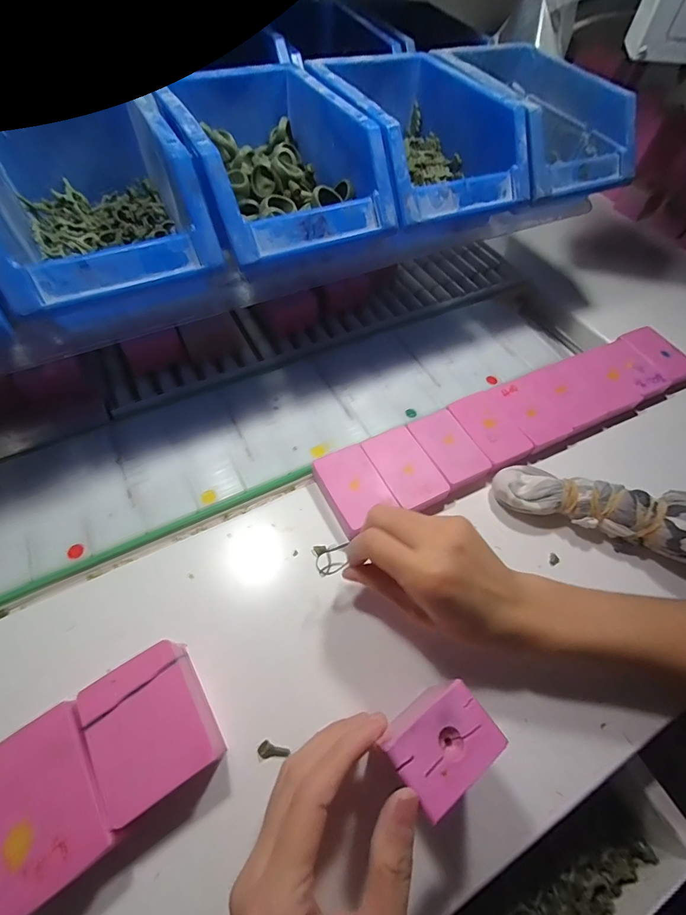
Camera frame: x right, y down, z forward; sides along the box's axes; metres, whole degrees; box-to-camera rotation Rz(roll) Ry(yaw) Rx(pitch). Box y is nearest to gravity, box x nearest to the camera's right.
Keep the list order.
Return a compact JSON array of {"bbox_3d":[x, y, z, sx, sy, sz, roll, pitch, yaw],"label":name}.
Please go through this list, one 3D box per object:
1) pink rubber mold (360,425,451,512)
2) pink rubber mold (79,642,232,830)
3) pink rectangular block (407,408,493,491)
[{"bbox_3d":[0.051,0.010,0.328,0.045,0.014,0.071,-24,62,-18],"label":"pink rubber mold"},{"bbox_3d":[-0.106,0.149,0.224,0.053,0.034,0.067,-27,64,-20],"label":"pink rubber mold"},{"bbox_3d":[0.090,-0.007,0.342,0.043,0.013,0.070,-23,62,-17],"label":"pink rectangular block"}]

